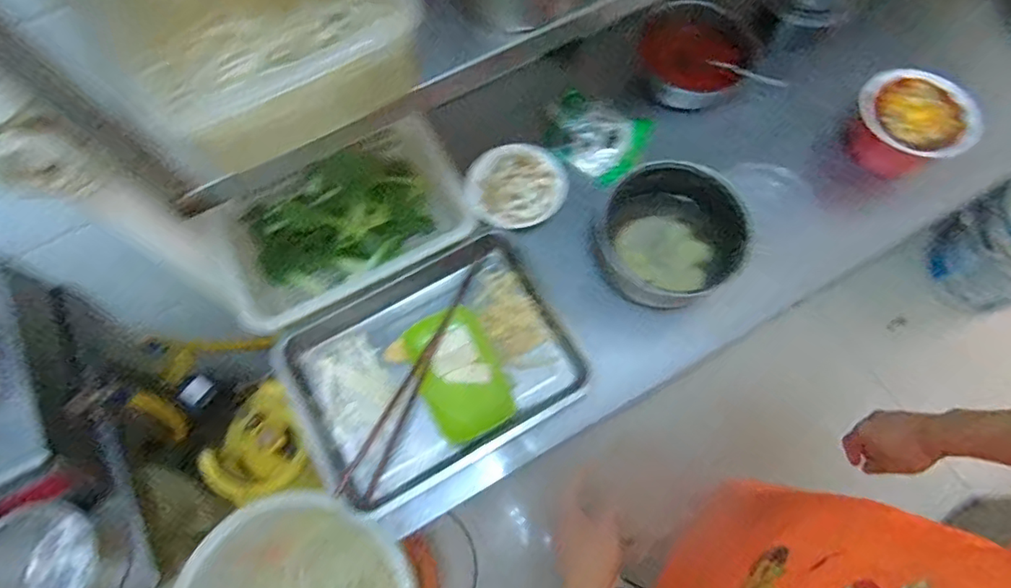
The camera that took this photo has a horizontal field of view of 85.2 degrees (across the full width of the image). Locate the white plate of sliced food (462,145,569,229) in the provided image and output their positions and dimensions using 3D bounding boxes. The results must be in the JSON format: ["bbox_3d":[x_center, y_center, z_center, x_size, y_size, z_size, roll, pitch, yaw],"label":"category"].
[{"bbox_3d":[0.015,-0.167,0.862,0.159,0.055,0.138,-23,71,-7],"label":"white plate of sliced food"}]

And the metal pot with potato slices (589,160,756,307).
[{"bbox_3d":[0.245,-0.092,0.827,0.189,0.113,0.201,-1,70,1],"label":"metal pot with potato slices"}]

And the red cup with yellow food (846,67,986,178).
[{"bbox_3d":[0.635,-0.268,0.869,0.152,0.100,0.165,-1,70,1],"label":"red cup with yellow food"}]

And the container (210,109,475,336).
[{"bbox_3d":[-0.240,-0.100,0.830,0.360,0.108,0.209,-29,71,-9],"label":"container"}]

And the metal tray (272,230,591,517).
[{"bbox_3d":[-0.102,0.106,0.792,0.385,0.064,0.287,-29,71,-9],"label":"metal tray"}]

